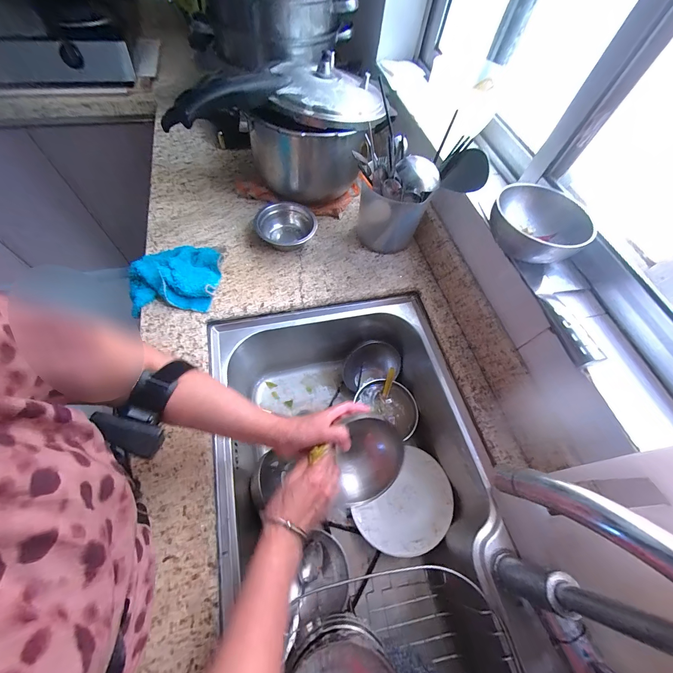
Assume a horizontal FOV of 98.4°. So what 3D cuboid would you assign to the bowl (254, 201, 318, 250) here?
[{"bbox_3d":[-0.108,-0.232,0.638,0.118,0.054,0.112,2,62,-3],"label":"bowl"}]

